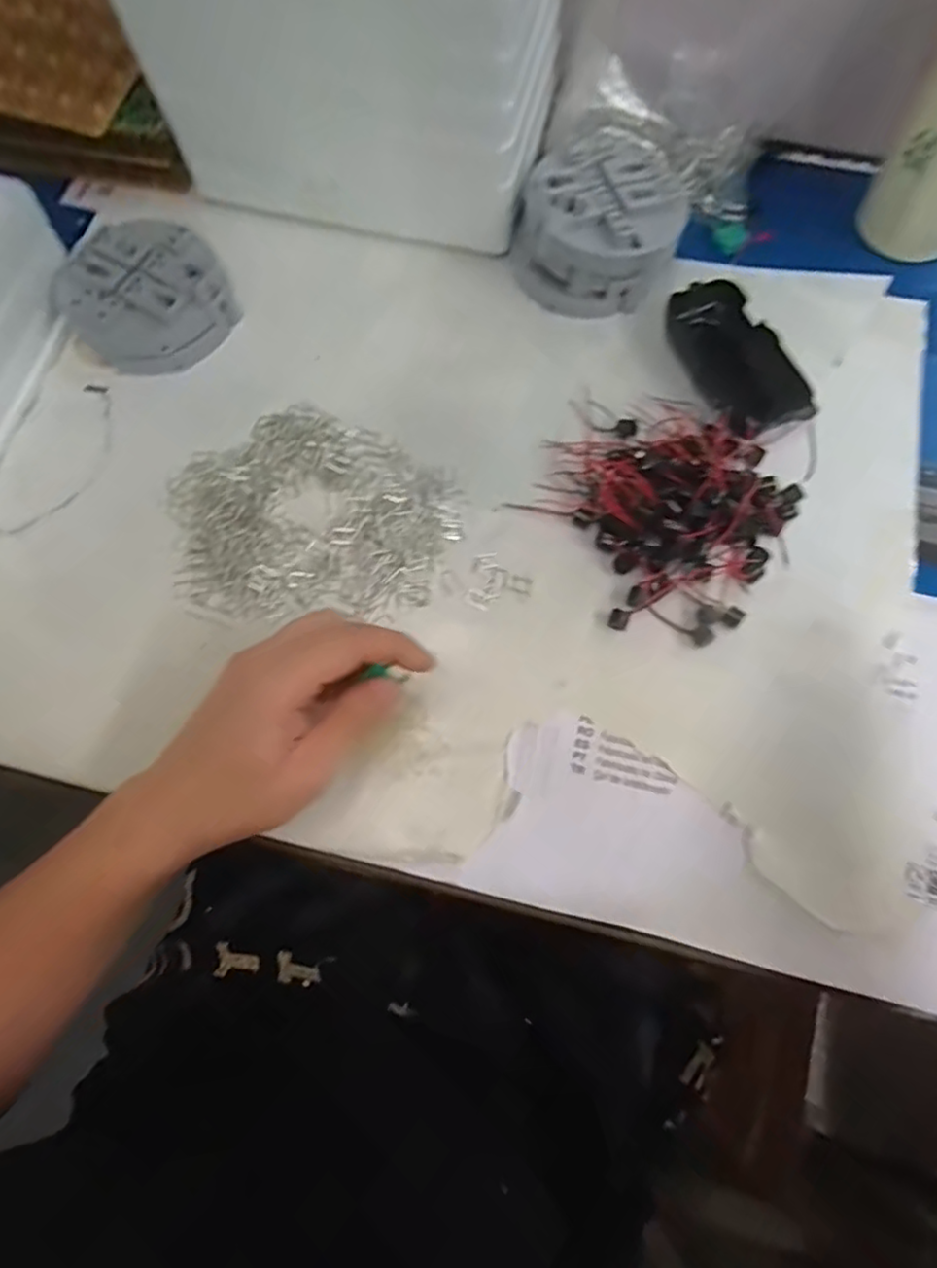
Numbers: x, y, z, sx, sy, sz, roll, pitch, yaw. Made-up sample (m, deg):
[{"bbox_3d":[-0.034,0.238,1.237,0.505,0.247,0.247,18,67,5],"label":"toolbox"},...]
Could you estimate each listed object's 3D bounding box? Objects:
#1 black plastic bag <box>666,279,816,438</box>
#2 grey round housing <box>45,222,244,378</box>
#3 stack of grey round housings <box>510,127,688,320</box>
[{"bbox_3d":[0.172,-0.175,0.413,0.059,0.025,0.111,-20,73,-6],"label":"black plastic bag"},{"bbox_3d":[-0.214,-0.225,0.428,0.101,0.037,0.096,-42,76,-12],"label":"grey round housing"},{"bbox_3d":[0.086,-0.272,0.429,0.101,0.054,0.101,40,77,13],"label":"stack of grey round housings"}]

